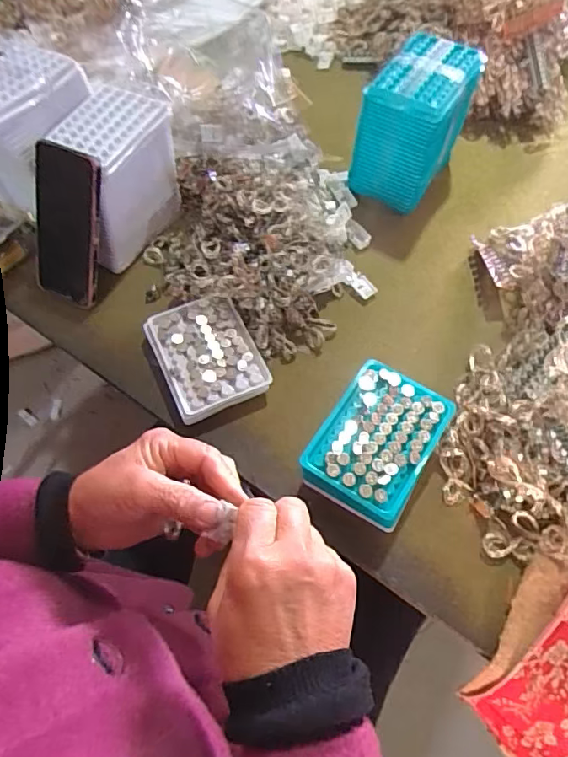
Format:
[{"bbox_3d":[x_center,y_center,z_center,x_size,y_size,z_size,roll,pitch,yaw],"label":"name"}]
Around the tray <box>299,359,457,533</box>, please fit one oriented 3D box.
[{"bbox_3d":[0.088,0.062,0.490,0.102,0.051,0.132,28,66,15],"label":"tray"}]

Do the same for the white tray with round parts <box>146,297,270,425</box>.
[{"bbox_3d":[-0.082,-0.023,0.550,0.098,0.027,0.131,-24,64,-11],"label":"white tray with round parts"}]

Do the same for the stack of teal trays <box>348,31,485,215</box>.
[{"bbox_3d":[0.159,-0.308,0.638,0.100,0.141,0.143,29,66,15],"label":"stack of teal trays"}]

